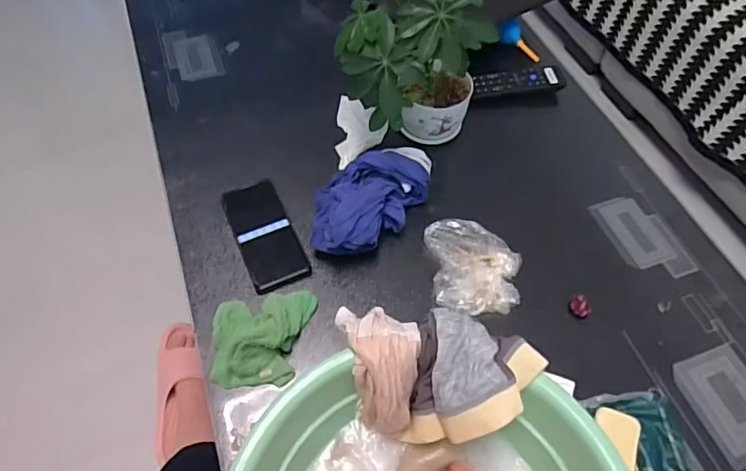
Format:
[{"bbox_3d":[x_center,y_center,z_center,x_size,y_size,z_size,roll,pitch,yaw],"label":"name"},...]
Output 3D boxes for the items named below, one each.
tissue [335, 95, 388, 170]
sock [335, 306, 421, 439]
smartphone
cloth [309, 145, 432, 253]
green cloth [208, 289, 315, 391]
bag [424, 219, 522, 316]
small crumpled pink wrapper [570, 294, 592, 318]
[{"bbox_3d":[-0.018,-0.161,0.804,0.075,0.013,0.133,1,58,0],"label":"tissue"},{"bbox_3d":[0.013,0.127,0.518,0.070,0.089,0.117,-15,59,-10],"label":"sock"},{"bbox_3d":[-0.146,-0.004,0.705,0.073,0.010,0.167,-21,61,-13],"label":"smartphone"},{"bbox_3d":[0.000,-0.049,0.698,0.196,0.076,0.106,-35,65,-20],"label":"cloth"},{"bbox_3d":[-0.132,0.115,0.612,0.116,0.043,0.111,0,58,-1],"label":"green cloth"},{"bbox_3d":[0.133,0.039,0.676,0.113,0.025,0.128,-5,58,-4],"label":"bag"},{"bbox_3d":[0.261,0.089,0.656,0.025,0.008,0.028,-24,61,-15],"label":"small crumpled pink wrapper"}]

